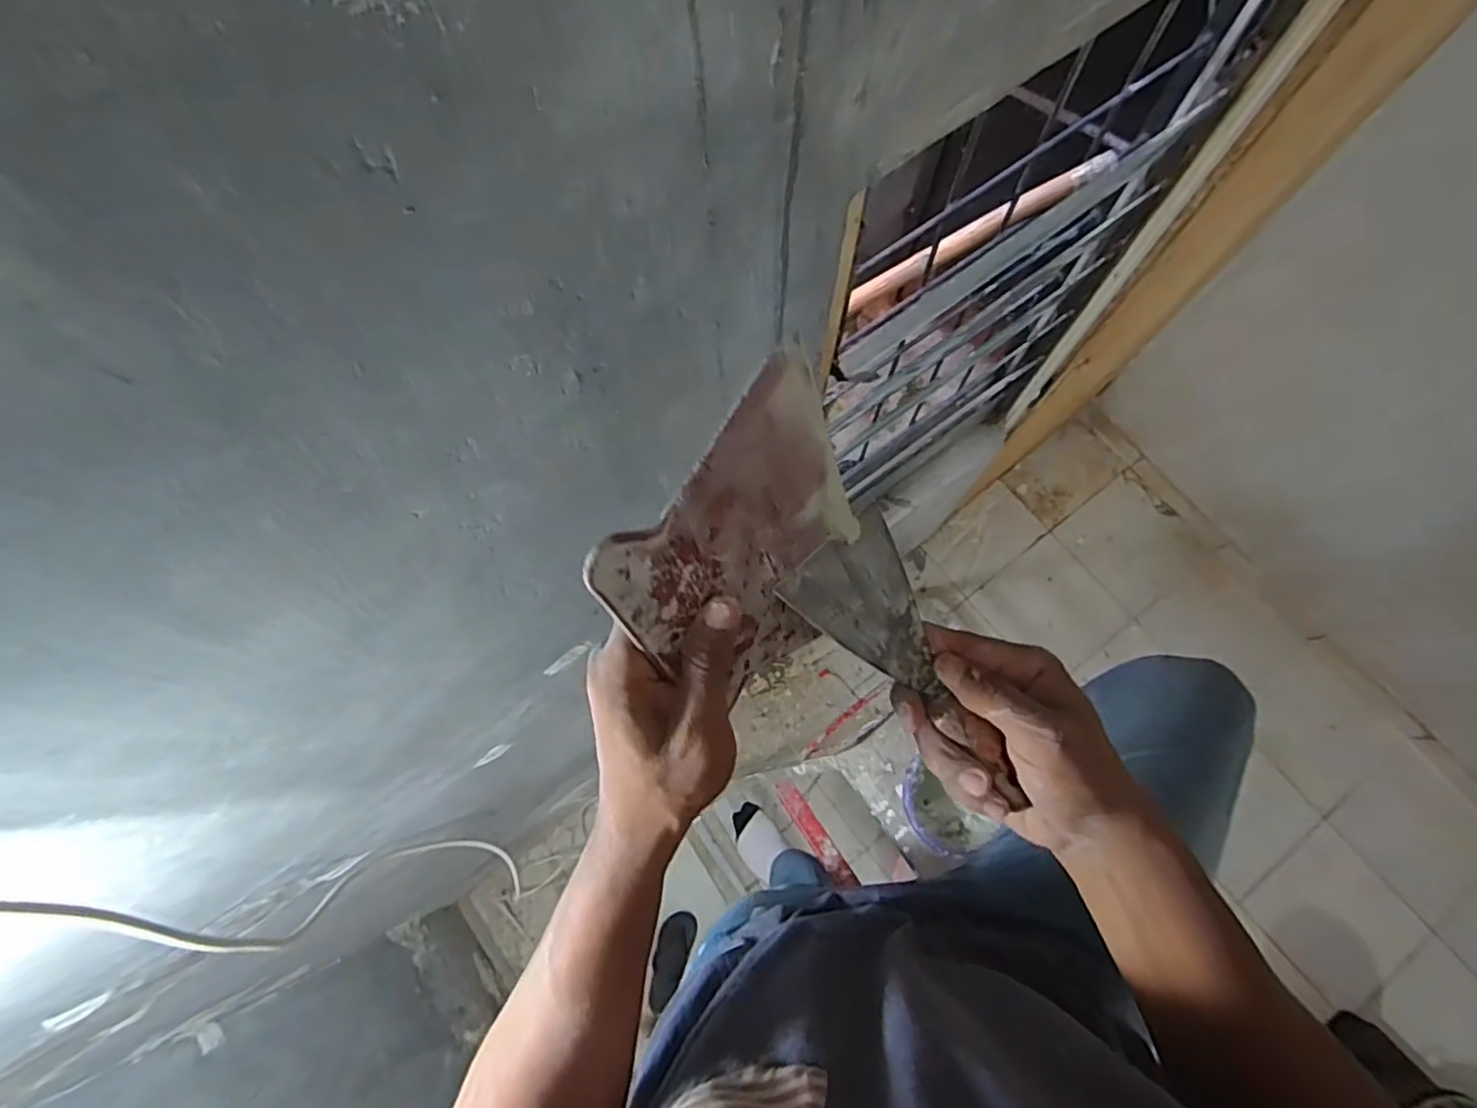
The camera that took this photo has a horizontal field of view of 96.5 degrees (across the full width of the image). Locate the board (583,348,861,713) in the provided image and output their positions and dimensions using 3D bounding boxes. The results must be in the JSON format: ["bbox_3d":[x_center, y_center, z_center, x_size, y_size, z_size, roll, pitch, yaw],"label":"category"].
[{"bbox_3d":[0.007,0.003,0.298,0.119,0.138,0.005,-44,49,-11],"label":"board"}]

